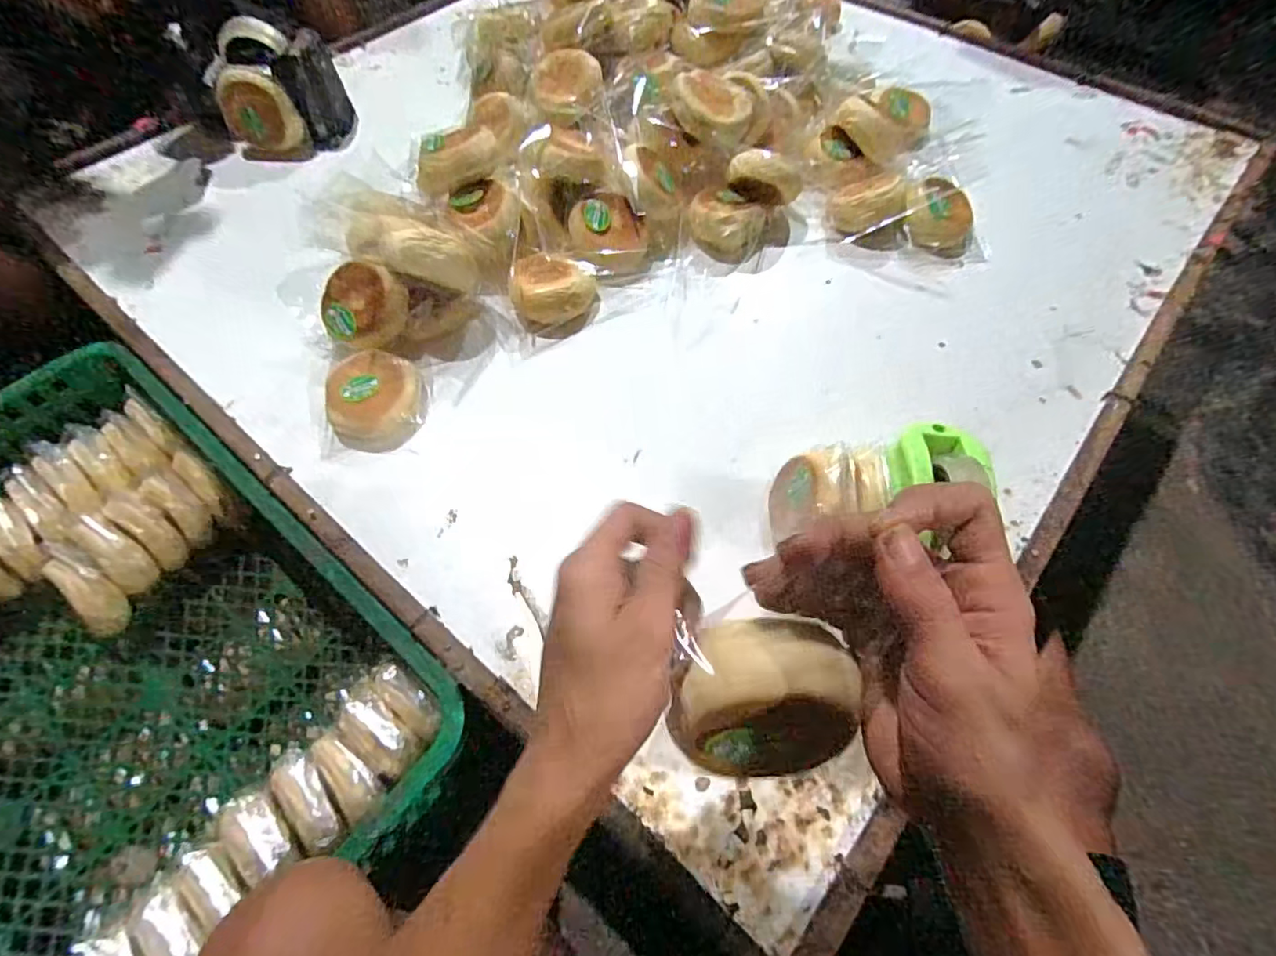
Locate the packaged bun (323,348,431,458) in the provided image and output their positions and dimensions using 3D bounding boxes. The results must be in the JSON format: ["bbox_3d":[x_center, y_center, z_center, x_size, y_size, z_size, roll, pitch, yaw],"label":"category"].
[{"bbox_3d":[-0.259,-0.079,0.567,0.098,0.036,0.109,-4,62,-4],"label":"packaged bun"}]

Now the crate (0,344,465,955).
[{"bbox_3d":[-0.502,0.184,0.538,0.625,0.169,0.437,39,68,17],"label":"crate"}]

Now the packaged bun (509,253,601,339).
[{"bbox_3d":[-0.092,-0.205,0.637,0.094,0.044,0.091,-8,63,-6],"label":"packaged bun"}]

